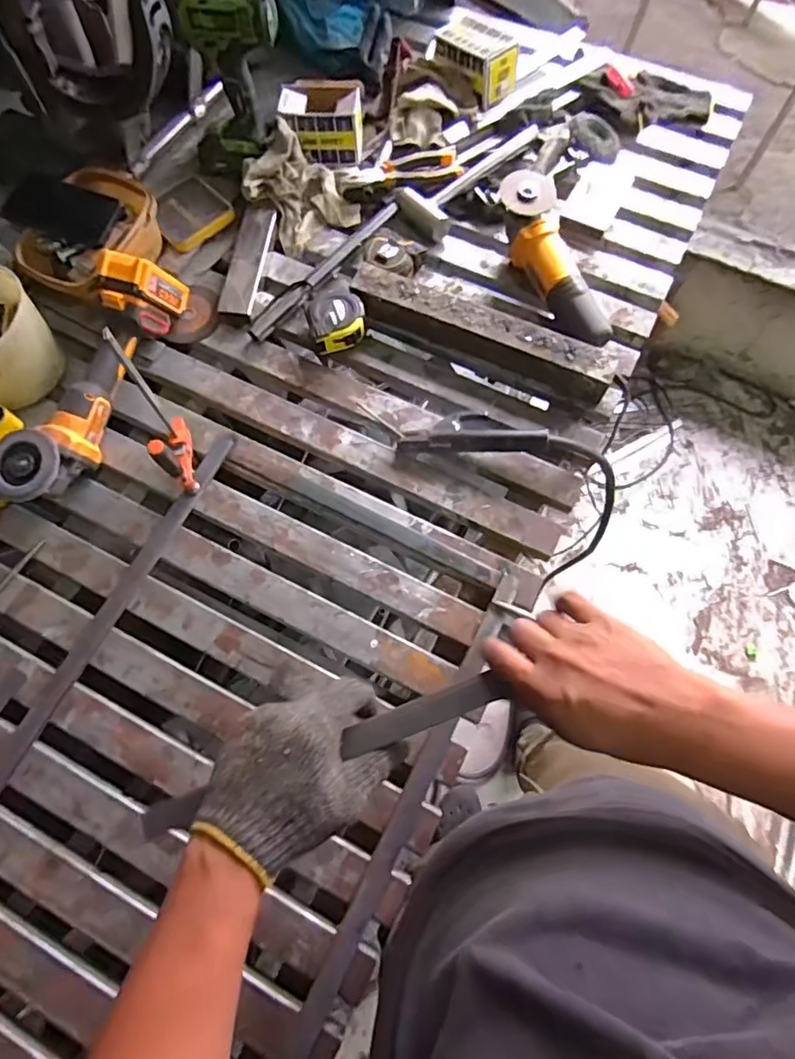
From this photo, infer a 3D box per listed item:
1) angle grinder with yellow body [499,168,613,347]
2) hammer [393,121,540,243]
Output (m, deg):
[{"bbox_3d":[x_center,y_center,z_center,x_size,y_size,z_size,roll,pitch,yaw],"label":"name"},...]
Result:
[{"bbox_3d":[0.227,-0.391,0.806,0.094,0.096,0.270,-15,71,-4],"label":"angle grinder with yellow body"},{"bbox_3d":[0.114,-0.581,0.890,0.097,0.035,0.265,43,77,14],"label":"hammer"}]

